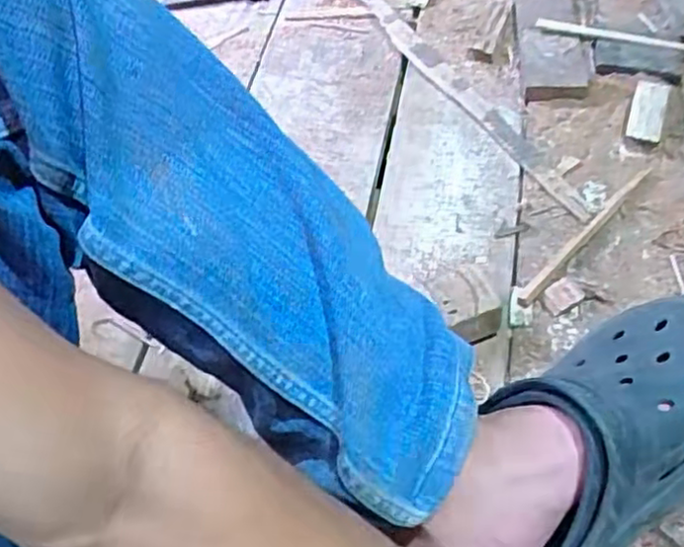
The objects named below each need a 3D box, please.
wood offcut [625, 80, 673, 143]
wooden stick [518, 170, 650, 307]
[{"bbox_3d":[0.346,-0.183,0.787,0.038,0.019,0.089,15,56,18],"label":"wood offcut"},{"bbox_3d":[0.246,-0.041,0.700,0.011,0.007,0.220,36,64,29],"label":"wooden stick"}]

